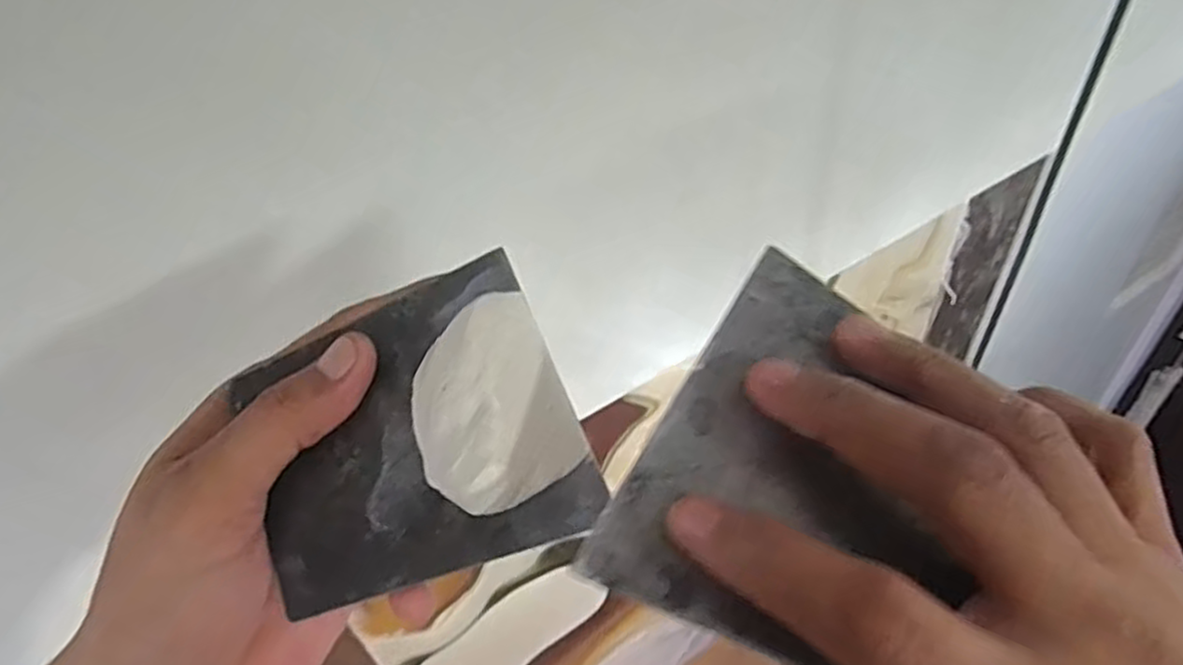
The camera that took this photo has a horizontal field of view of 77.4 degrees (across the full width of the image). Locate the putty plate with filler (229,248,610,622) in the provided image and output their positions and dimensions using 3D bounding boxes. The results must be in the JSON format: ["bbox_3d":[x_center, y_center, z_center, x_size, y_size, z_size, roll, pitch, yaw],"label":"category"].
[{"bbox_3d":[-0.055,0.029,0.224,0.094,0.022,0.091,-25,70,0],"label":"putty plate with filler"}]

